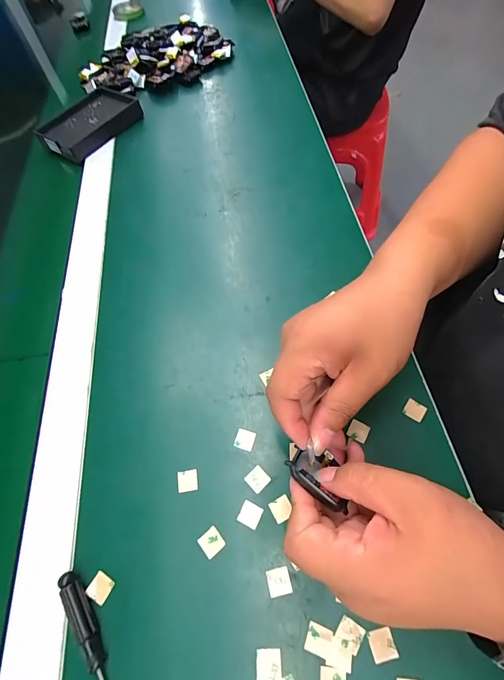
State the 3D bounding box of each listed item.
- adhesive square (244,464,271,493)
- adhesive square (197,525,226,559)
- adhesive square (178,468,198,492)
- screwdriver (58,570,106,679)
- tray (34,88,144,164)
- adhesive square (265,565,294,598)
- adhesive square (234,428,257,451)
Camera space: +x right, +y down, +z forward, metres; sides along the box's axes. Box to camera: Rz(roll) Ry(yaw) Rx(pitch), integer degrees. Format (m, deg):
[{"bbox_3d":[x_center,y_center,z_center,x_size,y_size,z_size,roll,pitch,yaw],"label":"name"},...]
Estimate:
[{"bbox_3d":[0.004,0.109,0.263,0.016,0.004,0.016,-40,66,-16],"label":"adhesive square"},{"bbox_3d":[-0.030,0.148,0.245,0.016,0.004,0.016,-38,66,-15],"label":"adhesive square"},{"bbox_3d":[-0.052,0.112,0.267,0.016,0.004,0.016,-10,62,-1],"label":"adhesive square"},{"bbox_3d":[-0.093,0.212,0.210,0.011,0.014,0.130,-33,65,-13],"label":"screwdriver"},{"bbox_3d":[-0.246,-0.328,0.505,0.104,0.023,0.139,31,68,19],"label":"tray"},{"bbox_3d":[0.019,0.167,0.231,0.015,0.004,0.016,-13,62,-3],"label":"adhesive square"},{"bbox_3d":[-0.006,0.082,0.279,0.016,0.004,0.016,14,64,11],"label":"adhesive square"}]

